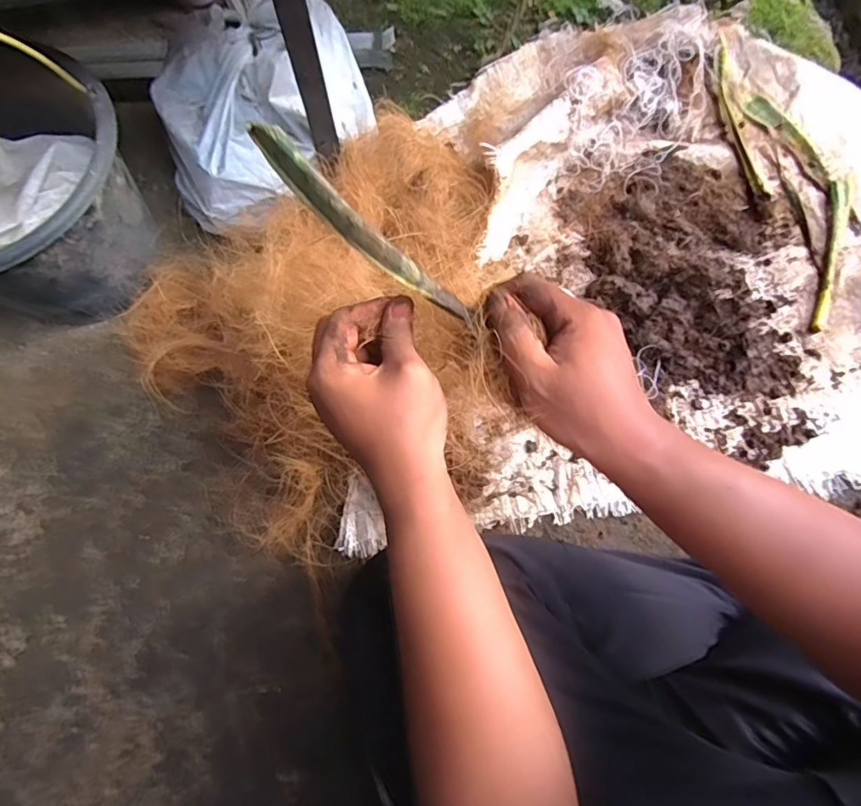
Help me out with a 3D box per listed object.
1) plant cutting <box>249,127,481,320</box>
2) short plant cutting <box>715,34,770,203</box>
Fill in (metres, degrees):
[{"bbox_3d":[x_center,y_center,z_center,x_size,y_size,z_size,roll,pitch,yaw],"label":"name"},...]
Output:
[{"bbox_3d":[-0.036,-0.097,0.300,0.158,0.020,0.015,37,76,-25],"label":"plant cutting"},{"bbox_3d":[0.427,-0.397,0.712,0.029,0.024,0.261,-6,75,-1],"label":"short plant cutting"}]

